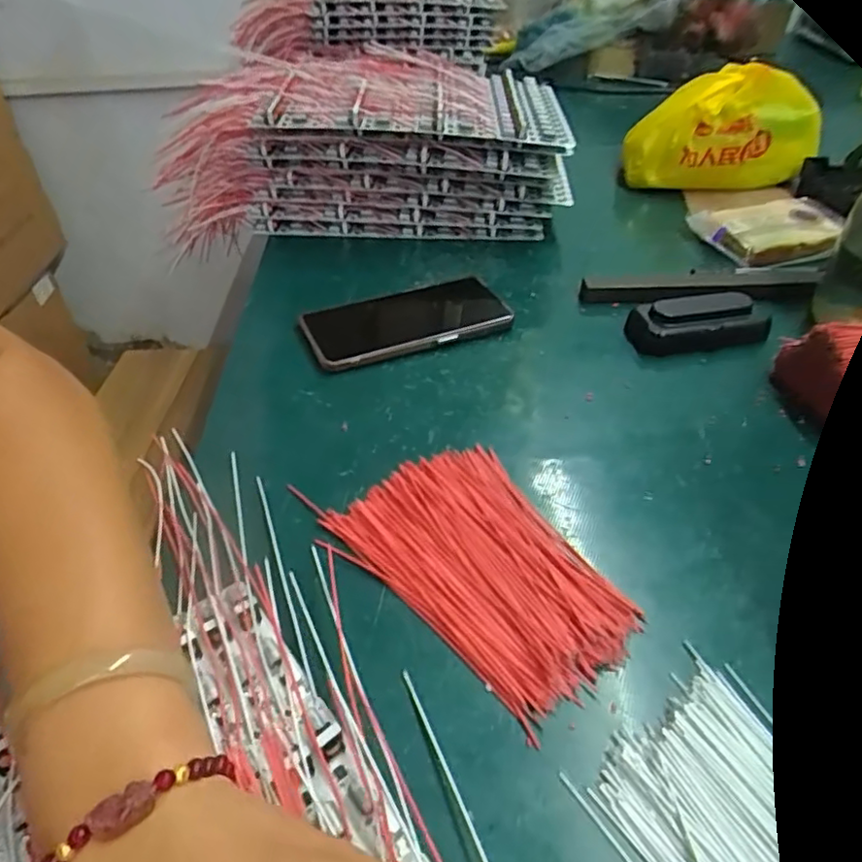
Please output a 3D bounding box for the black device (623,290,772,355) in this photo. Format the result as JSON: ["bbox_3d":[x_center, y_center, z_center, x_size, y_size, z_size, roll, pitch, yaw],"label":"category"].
[{"bbox_3d":[0.212,-0.087,0.497,0.100,0.034,0.042,-3,42,0],"label":"black device"}]

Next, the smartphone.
[{"bbox_3d":[-0.020,-0.089,0.510,0.161,0.015,0.080,-16,46,-20],"label":"smartphone"}]

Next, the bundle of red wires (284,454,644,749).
[{"bbox_3d":[0.027,0.071,0.331,0.105,0.010,0.156,-27,51,-28],"label":"bundle of red wires"}]

